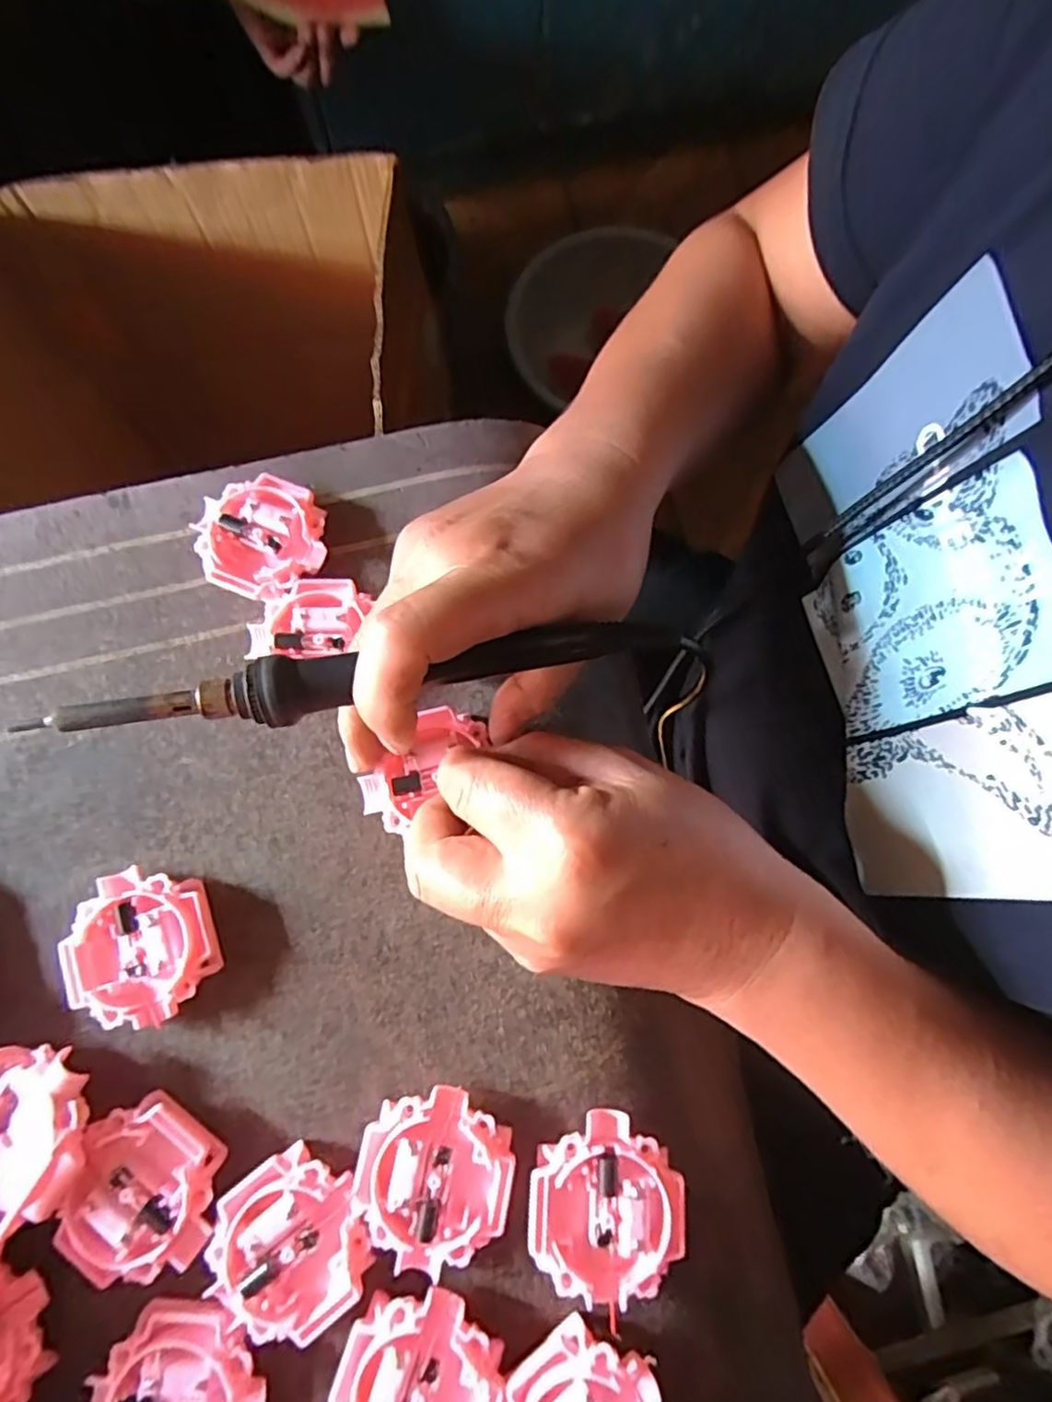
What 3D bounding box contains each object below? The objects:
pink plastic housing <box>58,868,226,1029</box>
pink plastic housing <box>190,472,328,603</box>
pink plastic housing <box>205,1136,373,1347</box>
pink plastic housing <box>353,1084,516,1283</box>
[{"bbox_3d":[-0.143,0.091,0.250,0.052,0.015,0.055,0,77,0],"label":"pink plastic housing"},{"bbox_3d":[-0.113,-0.069,0.285,0.053,0.017,0.051,0,77,0],"label":"pink plastic housing"},{"bbox_3d":[-0.080,0.185,0.228,0.050,0.015,0.051,0,77,0],"label":"pink plastic housing"},{"bbox_3d":[-0.031,0.165,0.232,0.052,0.016,0.051,-12,78,-3],"label":"pink plastic housing"}]

